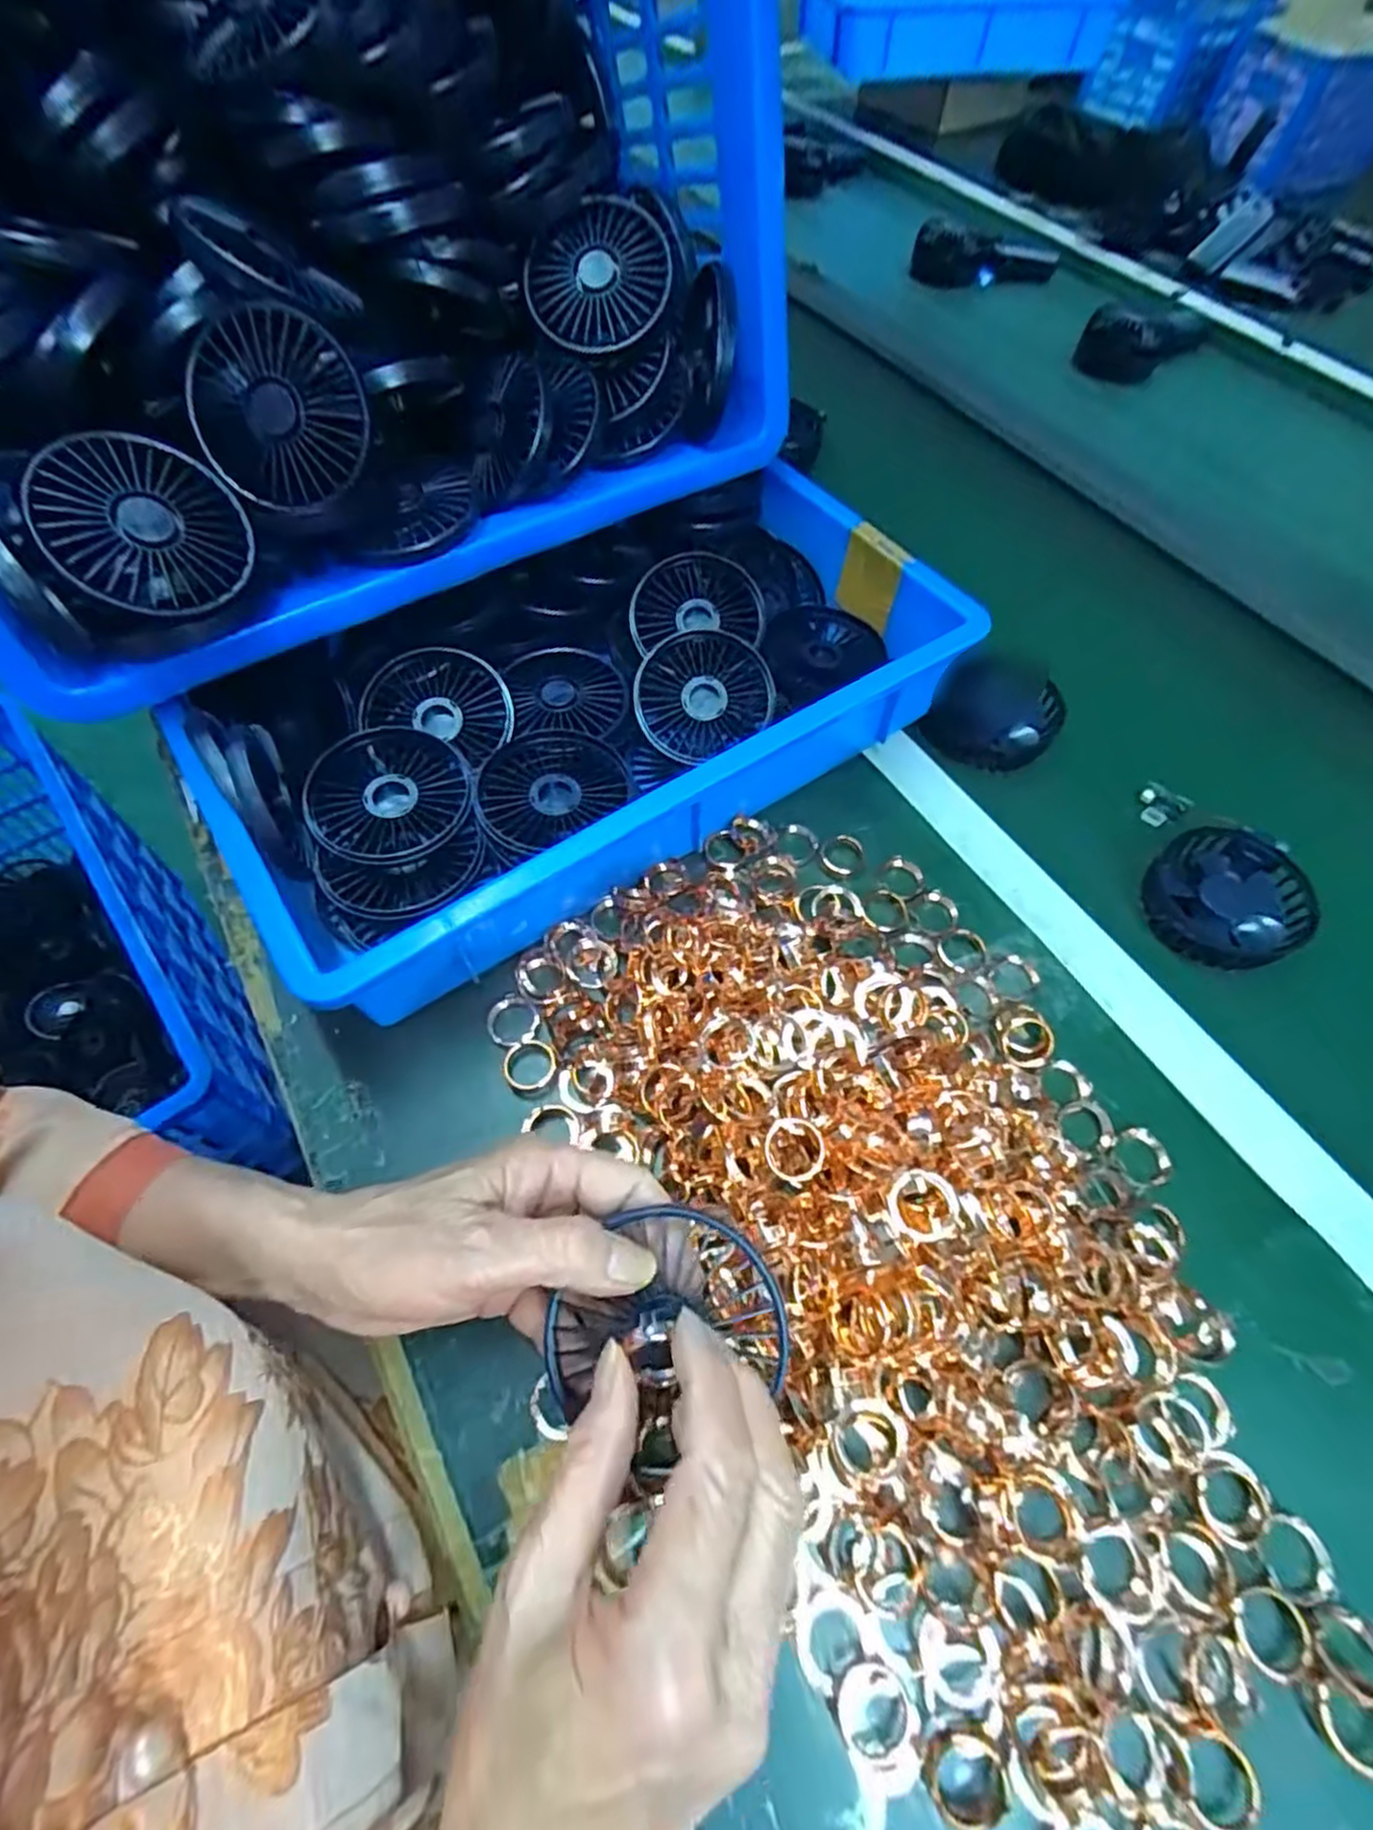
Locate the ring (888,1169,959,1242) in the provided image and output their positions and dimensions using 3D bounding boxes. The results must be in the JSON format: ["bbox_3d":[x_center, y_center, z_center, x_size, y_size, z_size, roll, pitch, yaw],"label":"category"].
[{"bbox_3d":[0.100,0.123,0.314,0.028,0.008,0.028,-9,65,19],"label":"ring"}]

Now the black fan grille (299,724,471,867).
[{"bbox_3d":[-0.165,-0.066,0.414,0.086,0.020,0.083,1,60,-1],"label":"black fan grille"}]

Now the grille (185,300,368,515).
[{"bbox_3d":[-0.201,-0.251,0.369,0.083,0.021,0.084,1,109,2],"label":"grille"}]

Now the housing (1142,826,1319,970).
[{"bbox_3d":[0.332,-0.010,0.455,0.088,0.027,0.084,1,60,-1],"label":"housing"}]

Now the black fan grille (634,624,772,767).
[{"bbox_3d":[0.010,-0.143,0.476,0.088,0.007,0.078,-31,91,-3],"label":"black fan grille"}]

